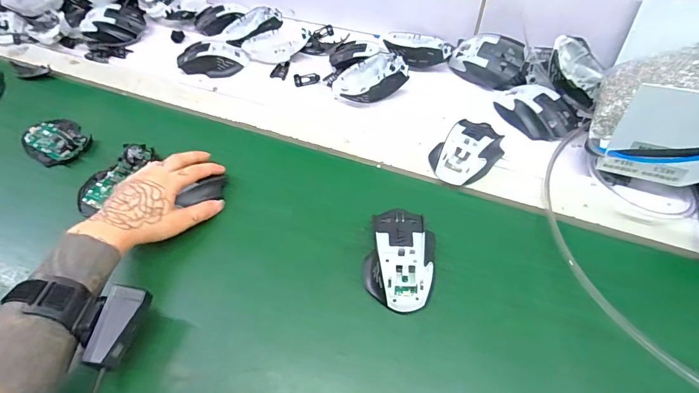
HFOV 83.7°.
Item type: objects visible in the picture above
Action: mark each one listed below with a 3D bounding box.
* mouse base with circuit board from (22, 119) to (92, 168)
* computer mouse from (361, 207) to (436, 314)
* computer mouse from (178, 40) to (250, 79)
[{"bbox_3d":[-0.427,-0.082,0.564,0.098,0.023,0.072,32,61,23],"label":"mouse base with circuit board"},{"bbox_3d":[0.055,0.064,0.422,0.073,0.037,0.115,7,55,7],"label":"computer mouse"},{"bbox_3d":[-0.232,-0.237,0.663,0.110,0.031,0.068,0,54,2],"label":"computer mouse"}]

